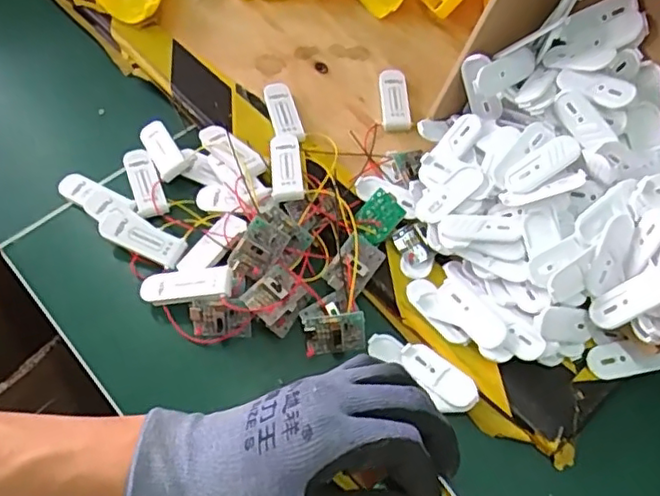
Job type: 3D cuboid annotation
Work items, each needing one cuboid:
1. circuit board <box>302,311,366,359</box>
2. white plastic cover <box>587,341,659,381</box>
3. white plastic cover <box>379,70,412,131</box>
[{"bbox_3d":[0.003,0.052,0.374,0.038,0.009,0.025,-7,108,-6],"label":"circuit board"},{"bbox_3d":[0.171,0.062,0.353,0.045,0.005,0.020,-10,63,-2],"label":"white plastic cover"},{"bbox_3d":[0.048,-0.112,0.459,0.021,0.004,0.056,-2,63,2],"label":"white plastic cover"}]

